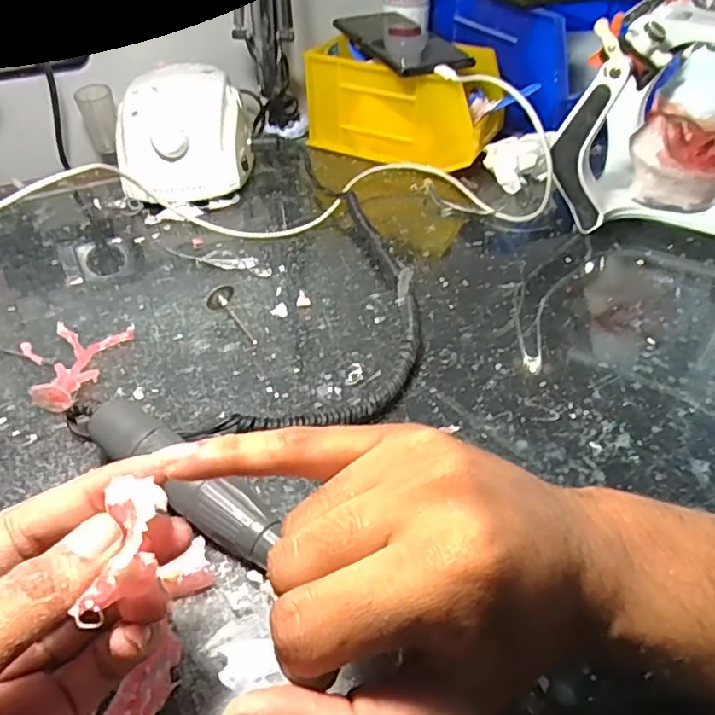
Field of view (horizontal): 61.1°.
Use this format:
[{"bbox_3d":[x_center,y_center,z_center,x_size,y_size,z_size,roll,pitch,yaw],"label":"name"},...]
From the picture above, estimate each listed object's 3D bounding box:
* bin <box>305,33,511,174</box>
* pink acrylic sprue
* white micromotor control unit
[{"bbox_3d":[0.047,-0.241,0.579,0.173,0.087,0.107,22,46,22],"label":"bin"},{"bbox_3d":[-0.163,-0.001,0.362,0.063,0.017,0.074,-21,47,-23],"label":"pink acrylic sprue"},{"bbox_3d":[-0.146,-0.191,0.524,0.110,0.081,0.127,-6,43,-8],"label":"white micromotor control unit"}]

